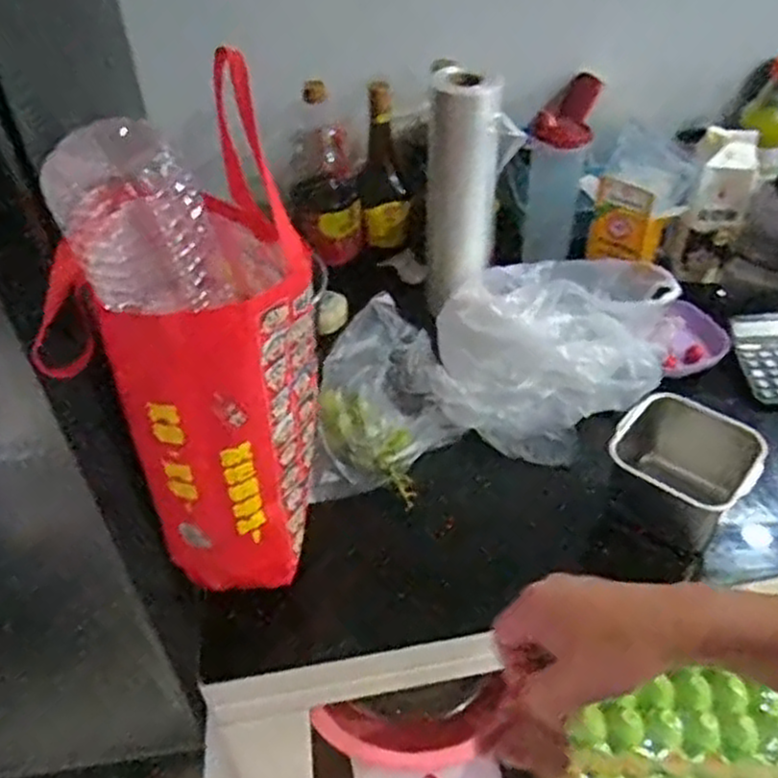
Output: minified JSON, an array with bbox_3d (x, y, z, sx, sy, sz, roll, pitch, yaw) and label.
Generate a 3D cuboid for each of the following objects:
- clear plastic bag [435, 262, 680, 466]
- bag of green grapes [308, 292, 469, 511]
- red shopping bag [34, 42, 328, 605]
[{"bbox_3d":[0.215,-0.060,0.988,0.299,0.109,0.291,13,45,14],"label":"clear plastic bag"},{"bbox_3d":[-0.002,0.008,0.951,0.164,0.090,0.260,2,44,3],"label":"bag of green grapes"},{"bbox_3d":[-0.163,-0.015,0.682,0.141,0.461,0.178,20,47,21],"label":"red shopping bag"}]

